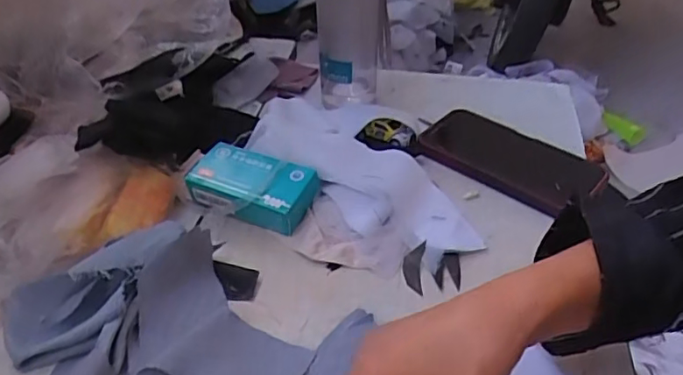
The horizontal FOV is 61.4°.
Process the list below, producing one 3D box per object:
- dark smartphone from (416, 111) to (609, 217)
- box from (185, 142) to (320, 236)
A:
[{"bbox_3d":[0.158,-0.030,0.545,0.165,0.011,0.086,26,49,32],"label":"dark smartphone"},{"bbox_3d":[-0.078,-0.001,0.500,0.102,0.033,0.056,15,43,19],"label":"box"}]

